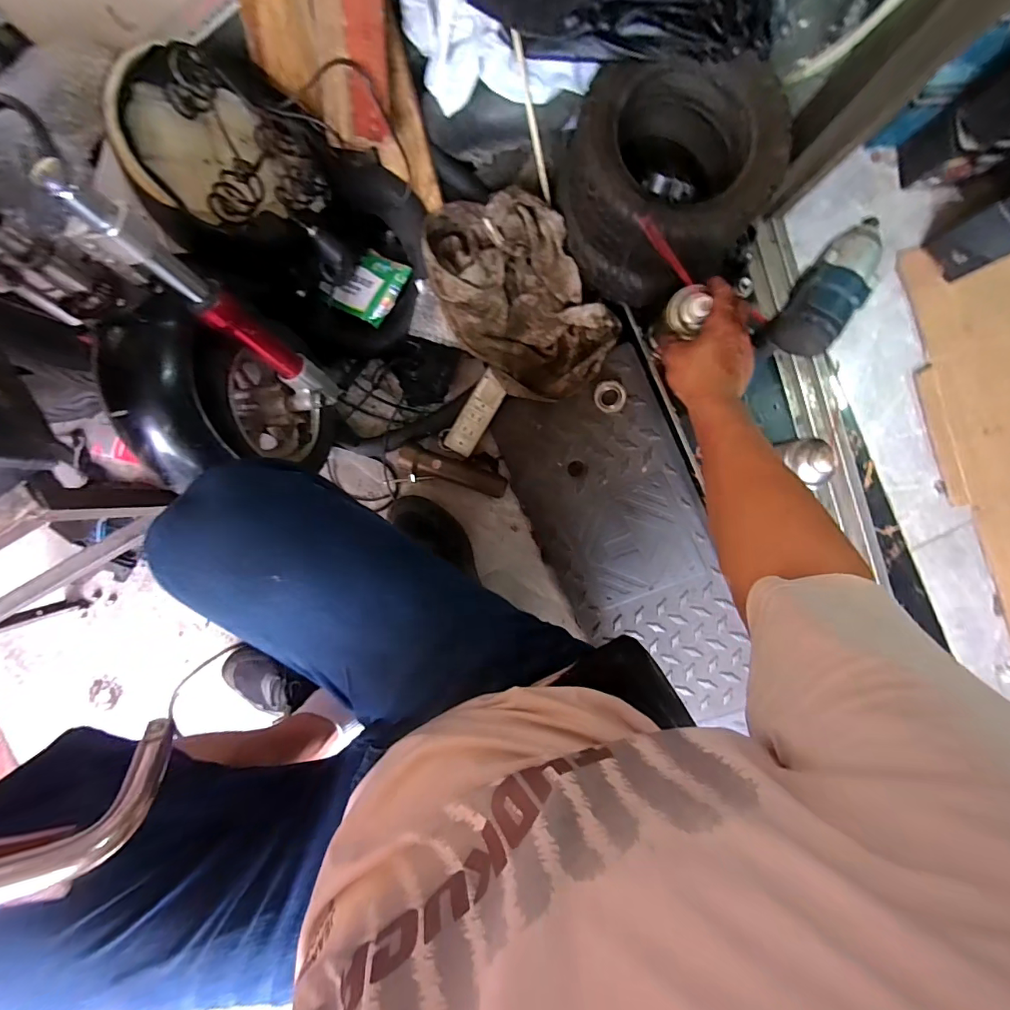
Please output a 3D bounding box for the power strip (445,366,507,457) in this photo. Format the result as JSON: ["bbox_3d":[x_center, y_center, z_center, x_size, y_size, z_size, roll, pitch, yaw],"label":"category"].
[{"bbox_3d":[-0.045,-0.145,0.758,0.045,0.032,0.135,32,92,-1],"label":"power strip"}]

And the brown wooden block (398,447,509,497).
[{"bbox_3d":[-0.083,-0.056,0.765,0.177,0.042,0.039,18,93,-1],"label":"brown wooden block"}]

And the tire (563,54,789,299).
[{"bbox_3d":[0.205,-0.417,0.612,0.253,0.138,0.251,-3,91,-3],"label":"tire"}]

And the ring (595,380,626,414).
[{"bbox_3d":[0.163,-0.169,0.728,0.048,0.004,0.049,4,106,15],"label":"ring"}]

